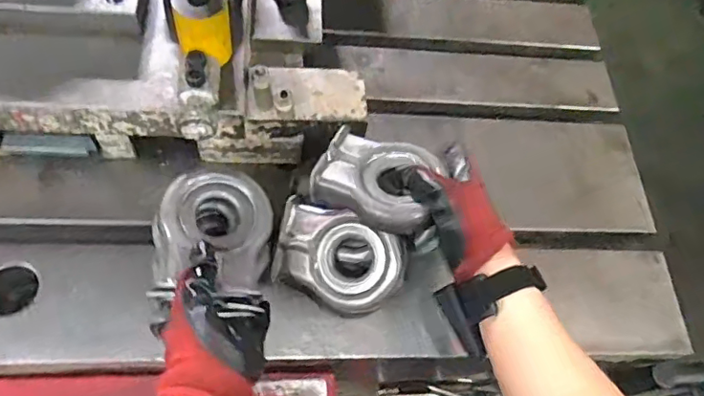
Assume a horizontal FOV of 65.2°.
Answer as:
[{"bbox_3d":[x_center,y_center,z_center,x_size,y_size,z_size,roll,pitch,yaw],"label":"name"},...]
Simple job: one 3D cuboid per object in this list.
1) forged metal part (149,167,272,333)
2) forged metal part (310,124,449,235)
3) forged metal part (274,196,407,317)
[{"bbox_3d":[-0.127,0.032,0.489,0.106,0.069,0.112,-6,47,-7],"label":"forged metal part"},{"bbox_3d":[0.025,-0.018,0.533,0.109,0.036,0.083,17,49,14],"label":"forged metal part"},{"bbox_3d":[-0.011,0.060,0.546,0.127,0.049,0.091,19,90,13],"label":"forged metal part"}]

